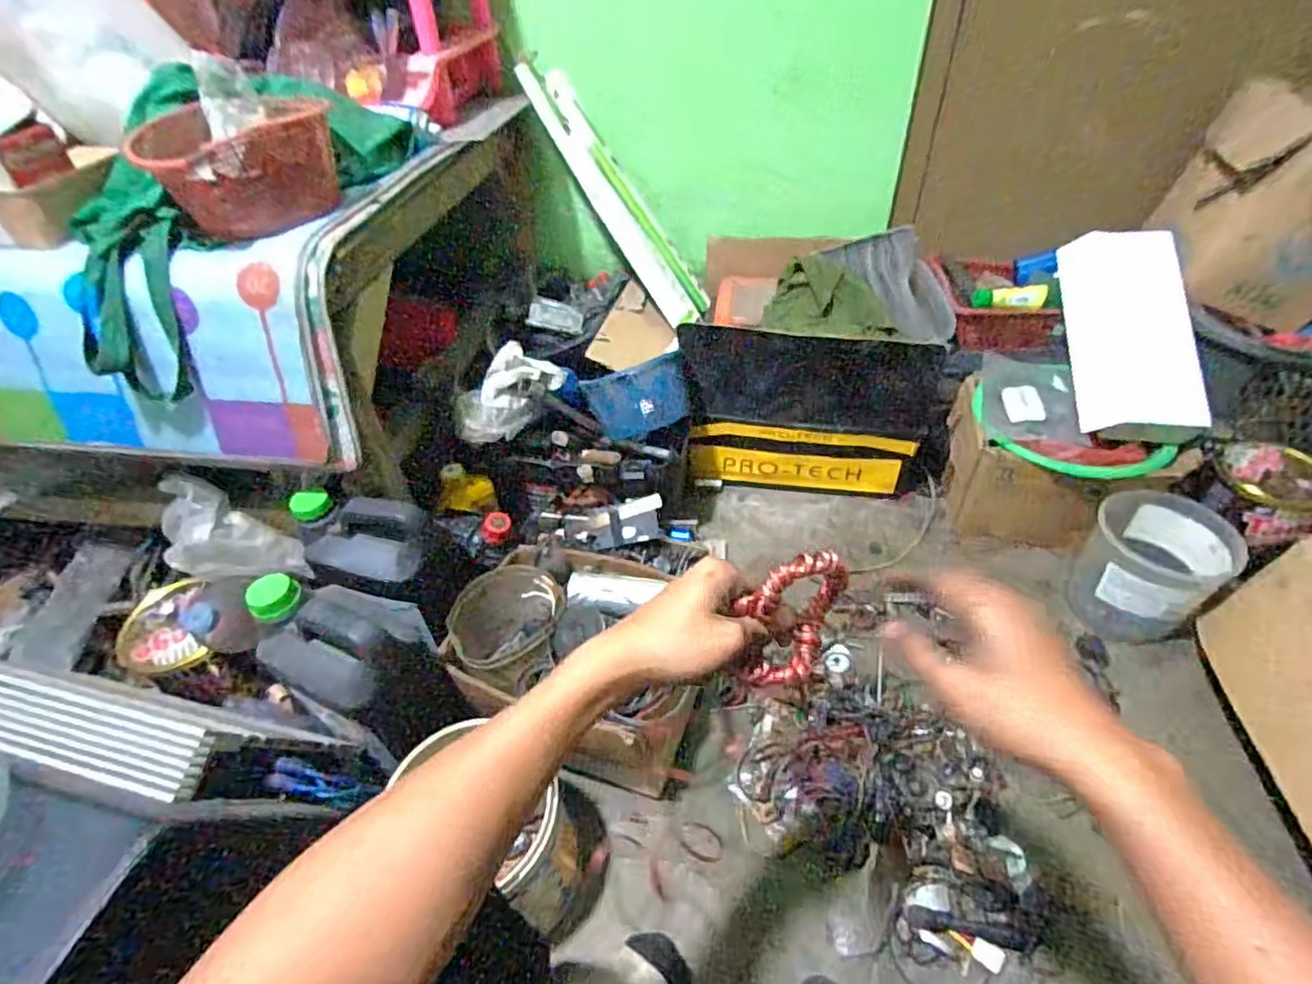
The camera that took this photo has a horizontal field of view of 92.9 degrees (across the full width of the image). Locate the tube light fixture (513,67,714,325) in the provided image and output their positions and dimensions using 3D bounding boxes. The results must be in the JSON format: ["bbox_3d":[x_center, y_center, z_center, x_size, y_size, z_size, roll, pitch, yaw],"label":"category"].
[{"bbox_3d":[-0.068,-0.534,1.155,0.057,0.515,0.092,-18,31,38],"label":"tube light fixture"}]

